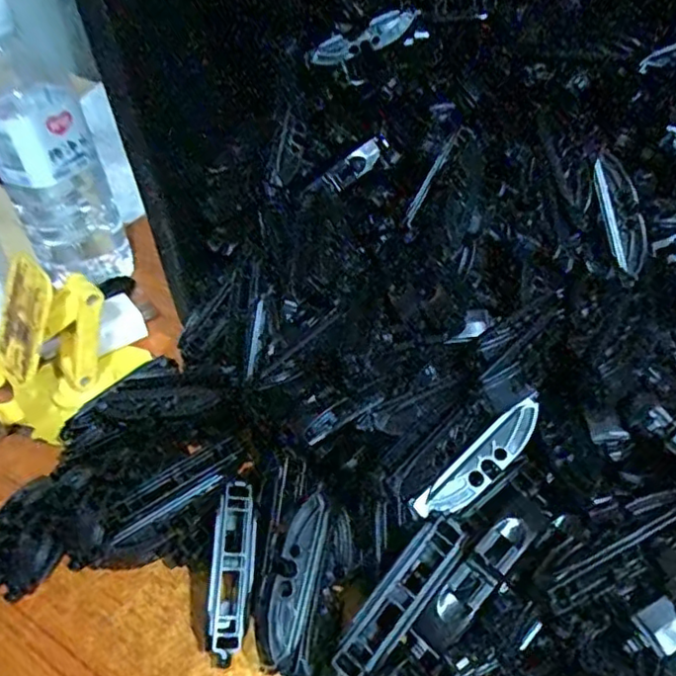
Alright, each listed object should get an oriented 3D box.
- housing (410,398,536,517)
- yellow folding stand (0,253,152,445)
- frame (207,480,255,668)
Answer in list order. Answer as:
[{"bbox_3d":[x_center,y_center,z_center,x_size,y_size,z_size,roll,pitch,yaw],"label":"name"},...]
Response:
[{"bbox_3d":[0.066,0.057,0.288,0.073,0.009,0.019,-41,88,-8],"label":"housing"},{"bbox_3d":[-0.177,0.005,0.390,0.099,0.102,0.067,-28,46,-23],"label":"yellow folding stand"},{"bbox_3d":[-0.050,0.108,0.291,0.018,0.011,0.079,-1,65,5],"label":"frame"}]

